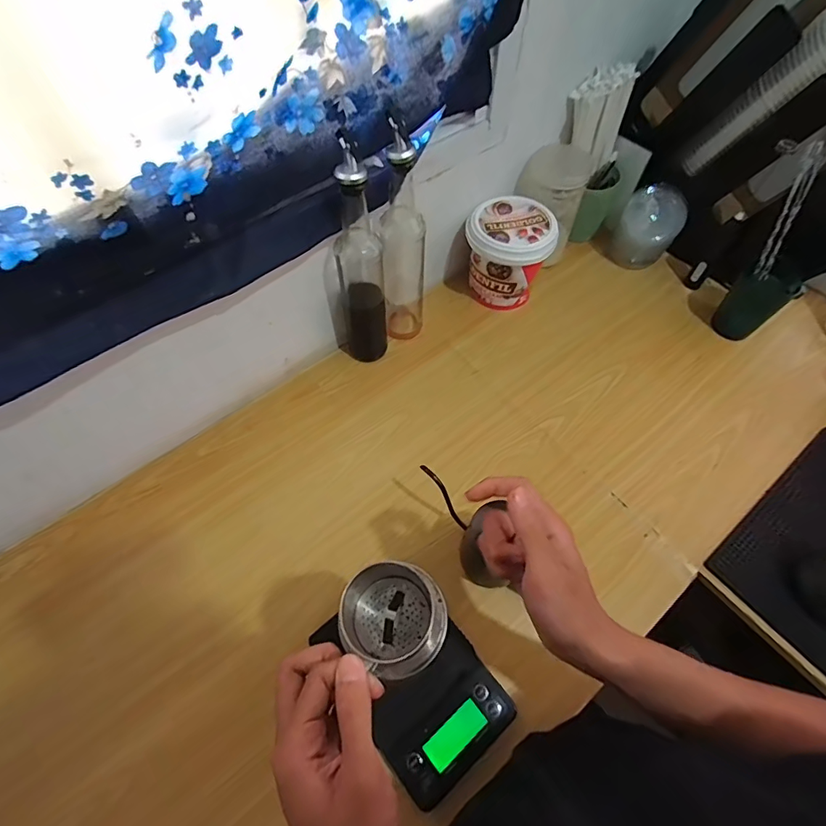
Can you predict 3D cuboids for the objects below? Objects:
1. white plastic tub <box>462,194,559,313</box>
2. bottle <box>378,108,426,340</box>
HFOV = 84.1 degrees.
[{"bbox_3d":[0.149,-0.246,0.720,0.123,0.126,0.120,0,58,0],"label":"white plastic tub"},{"bbox_3d":[-0.014,-0.225,0.612,0.058,0.318,0.056,-2,58,-1],"label":"bottle"}]

